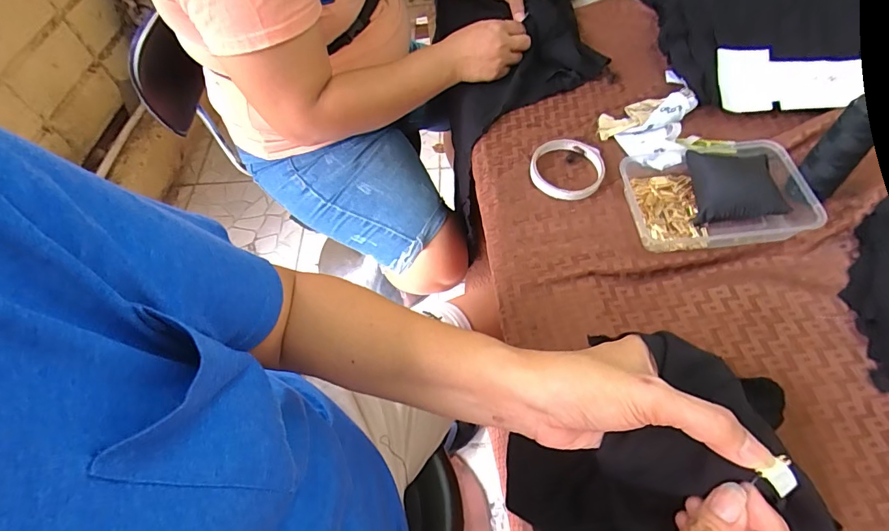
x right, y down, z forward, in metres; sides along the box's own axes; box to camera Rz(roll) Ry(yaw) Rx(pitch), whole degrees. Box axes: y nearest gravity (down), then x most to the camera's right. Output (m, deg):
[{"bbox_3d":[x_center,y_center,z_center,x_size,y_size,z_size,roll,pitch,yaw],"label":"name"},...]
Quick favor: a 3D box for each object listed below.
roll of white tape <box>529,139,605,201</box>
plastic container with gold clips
[{"bbox_3d":[0.146,-0.117,0.526,0.083,0.015,0.090,-3,58,5],"label":"roll of white tape"},{"bbox_3d":[0.294,-0.081,0.478,0.183,0.041,0.132,-2,58,5],"label":"plastic container with gold clips"}]

